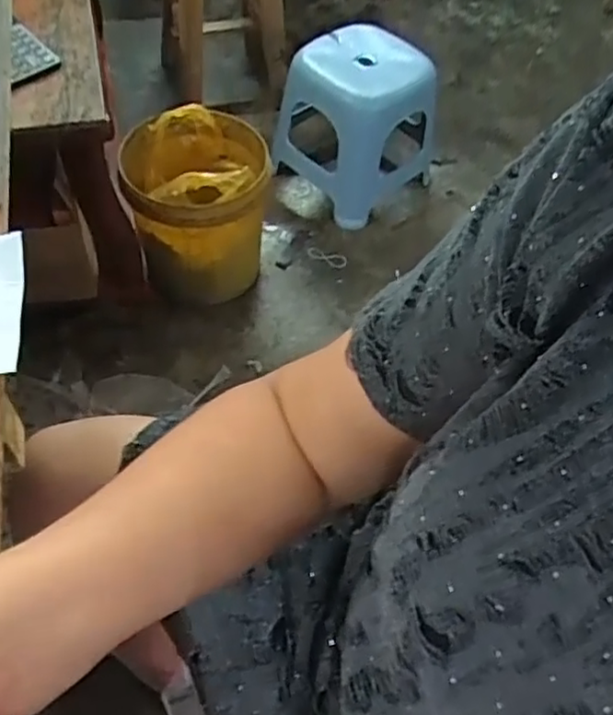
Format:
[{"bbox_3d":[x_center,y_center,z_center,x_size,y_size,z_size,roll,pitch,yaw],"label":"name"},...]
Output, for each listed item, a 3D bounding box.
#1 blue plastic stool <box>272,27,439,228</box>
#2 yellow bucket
[{"bbox_3d":[0.111,-0.530,1.512,0.294,0.305,0.303,36,60,19],"label":"blue plastic stool"},{"bbox_3d":[-0.205,-0.312,1.311,0.263,0.282,0.278,2,55,-3],"label":"yellow bucket"}]

